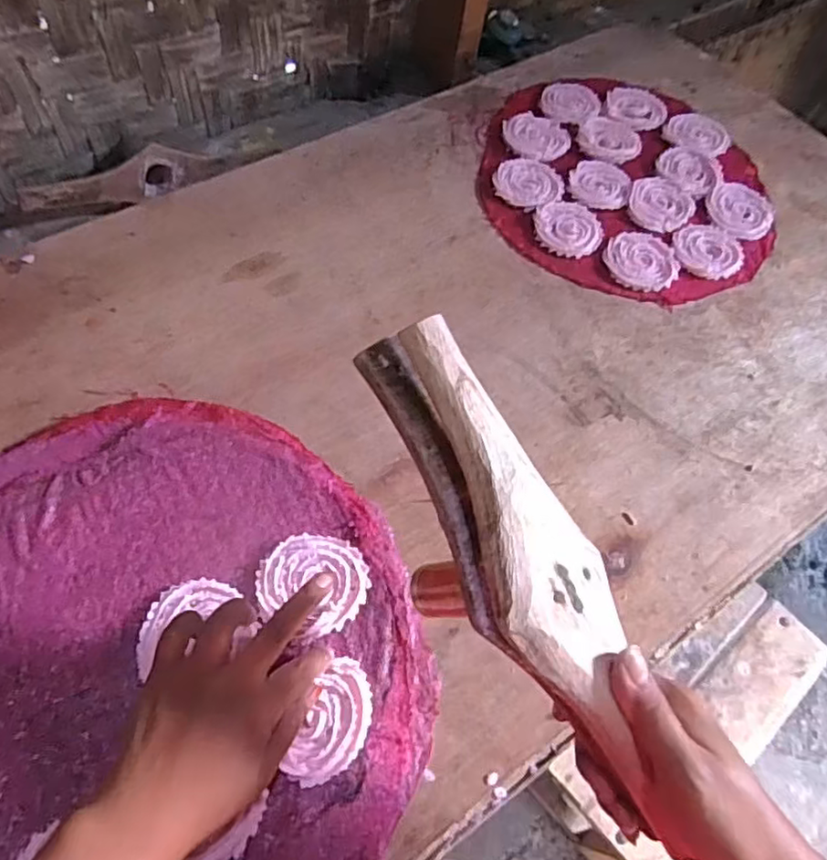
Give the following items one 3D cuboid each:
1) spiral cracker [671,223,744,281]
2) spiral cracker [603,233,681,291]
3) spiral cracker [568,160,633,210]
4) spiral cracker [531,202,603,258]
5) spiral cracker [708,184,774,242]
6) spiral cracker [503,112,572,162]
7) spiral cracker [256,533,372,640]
[{"bbox_3d":[0.317,-0.191,0.676,0.072,0.014,0.069,2,60,-3],"label":"spiral cracker"},{"bbox_3d":[0.241,-0.178,0.664,0.077,0.011,0.071,18,60,6],"label":"spiral cracker"},{"bbox_3d":[0.213,-0.281,0.716,0.069,0.005,0.075,17,60,6],"label":"spiral cracker"},{"bbox_3d":[0.167,-0.219,0.682,0.073,0.007,0.075,11,60,2],"label":"spiral cracker"},{"bbox_3d":[0.367,-0.246,0.705,0.070,0.006,0.086,27,61,11],"label":"spiral cracker"},{"bbox_3d":[0.149,-0.351,0.754,0.073,0.008,0.088,-10,61,-10],"label":"spiral cracker"},{"bbox_3d":[-0.074,0.112,0.466,0.078,0.008,0.071,2,60,-3],"label":"spiral cracker"}]

